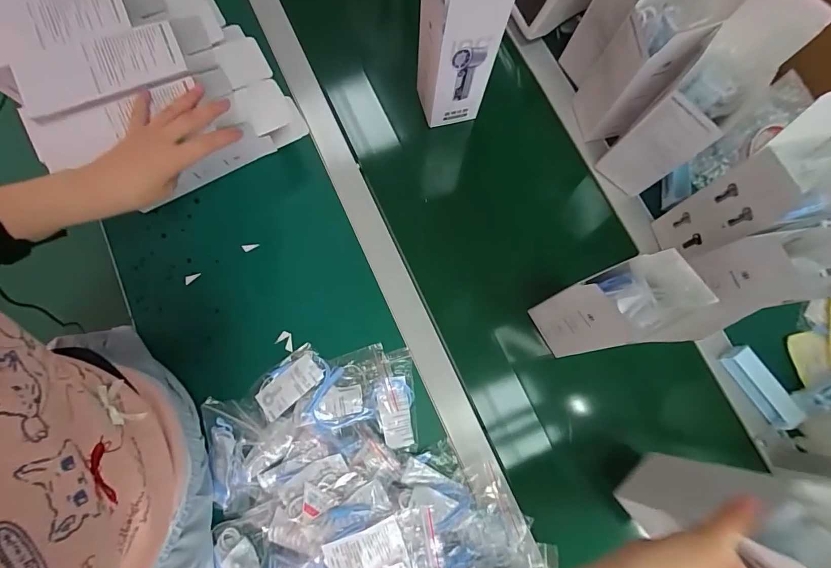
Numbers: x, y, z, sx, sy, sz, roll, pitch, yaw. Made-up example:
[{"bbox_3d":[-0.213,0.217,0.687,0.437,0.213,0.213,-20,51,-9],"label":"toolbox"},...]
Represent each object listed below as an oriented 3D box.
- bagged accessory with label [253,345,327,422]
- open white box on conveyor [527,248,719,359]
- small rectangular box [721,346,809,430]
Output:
[{"bbox_3d":[-0.151,0.119,0.489,0.089,0.009,0.051,-42,81,-8],"label":"bagged accessory with label"},{"bbox_3d":[0.205,0.026,0.428,0.092,0.160,0.069,-18,79,-4],"label":"open white box on conveyor"},{"bbox_3d":[0.435,0.128,0.507,0.034,0.023,0.105,-33,80,-7],"label":"small rectangular box"}]

